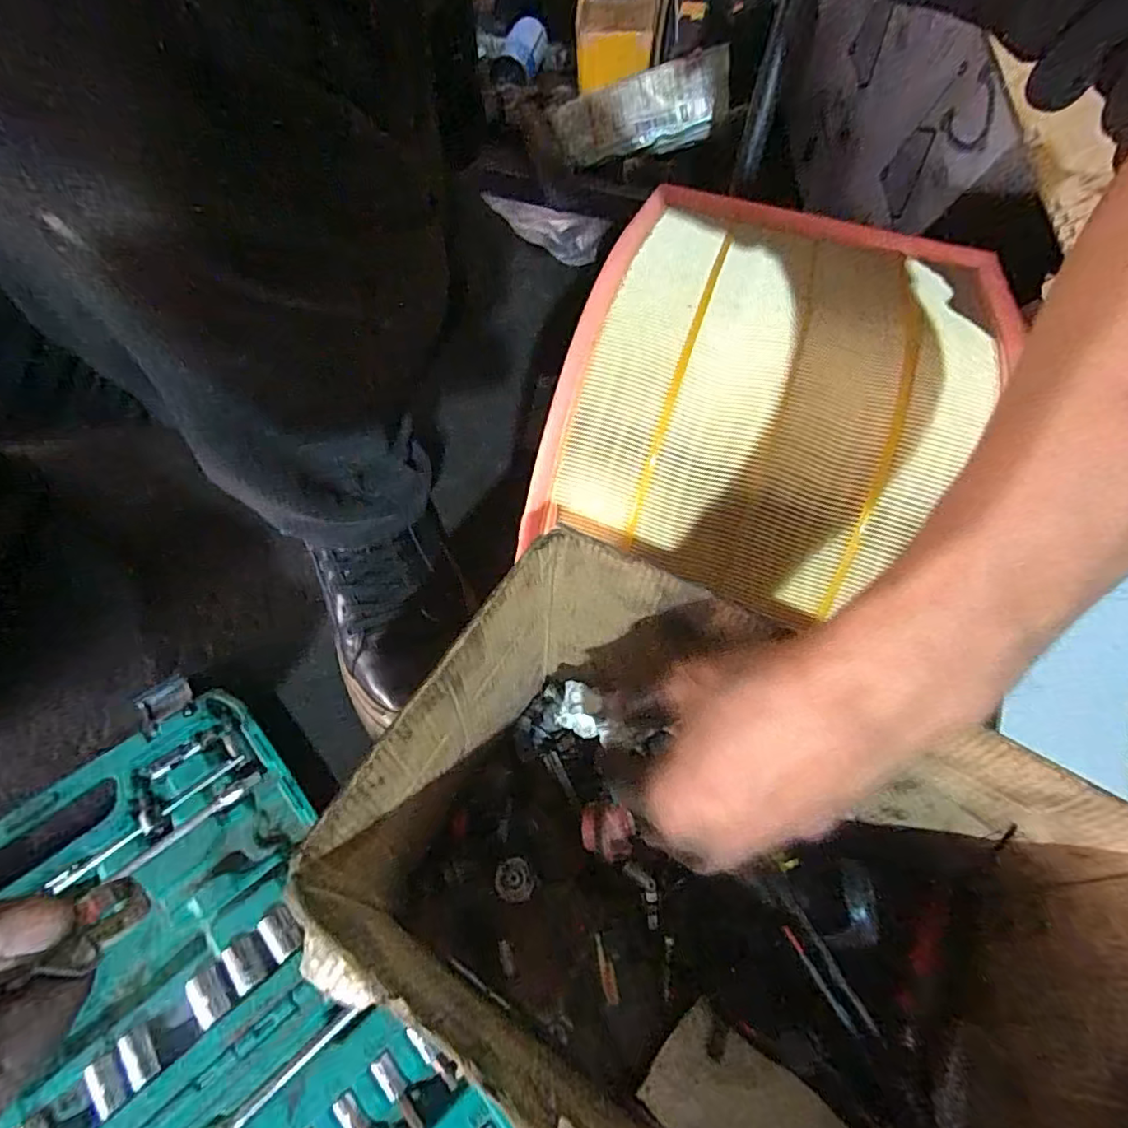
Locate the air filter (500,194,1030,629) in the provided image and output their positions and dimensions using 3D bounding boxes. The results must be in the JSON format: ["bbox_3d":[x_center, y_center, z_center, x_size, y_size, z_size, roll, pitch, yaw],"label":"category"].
[{"bbox_3d":[0.129,-0.120,0.378,0.223,0.101,0.273,19,56,10],"label":"air filter"}]

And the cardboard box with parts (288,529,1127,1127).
[{"bbox_3d":[0.070,0.155,0.281,0.297,0.171,0.184,25,57,14],"label":"cardboard box with parts"}]

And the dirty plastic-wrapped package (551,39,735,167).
[{"bbox_3d":[0.080,-0.474,0.622,0.182,0.072,0.012,-9,20,8],"label":"dirty plastic-wrapped package"}]

